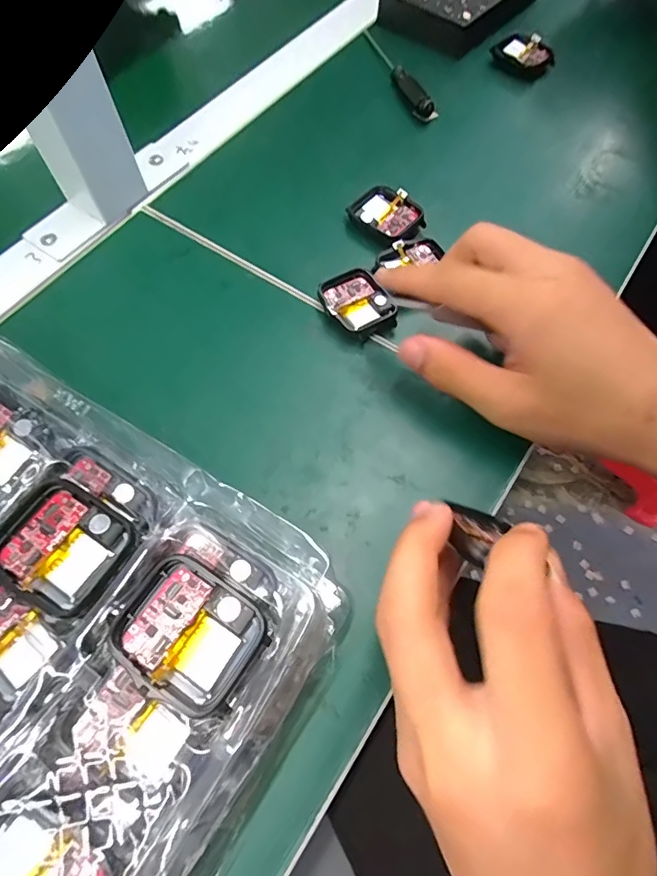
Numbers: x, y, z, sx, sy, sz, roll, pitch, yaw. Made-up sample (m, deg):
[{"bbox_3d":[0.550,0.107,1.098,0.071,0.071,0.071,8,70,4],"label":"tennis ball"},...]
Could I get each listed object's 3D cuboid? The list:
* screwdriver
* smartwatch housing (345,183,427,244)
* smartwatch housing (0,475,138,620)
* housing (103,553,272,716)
[{"bbox_3d":[0.054,-0.301,0.384,0.018,0.012,0.126,-18,66,-8],"label":"screwdriver"},{"bbox_3d":[0.038,-0.148,0.312,0.038,0.007,0.045,-42,71,-18],"label":"smartwatch housing"},{"bbox_3d":[-0.094,0.037,0.168,0.045,0.010,0.037,30,68,14],"label":"smartwatch housing"},{"bbox_3d":[-0.045,0.062,0.153,0.044,0.006,0.037,30,69,13],"label":"housing"}]

